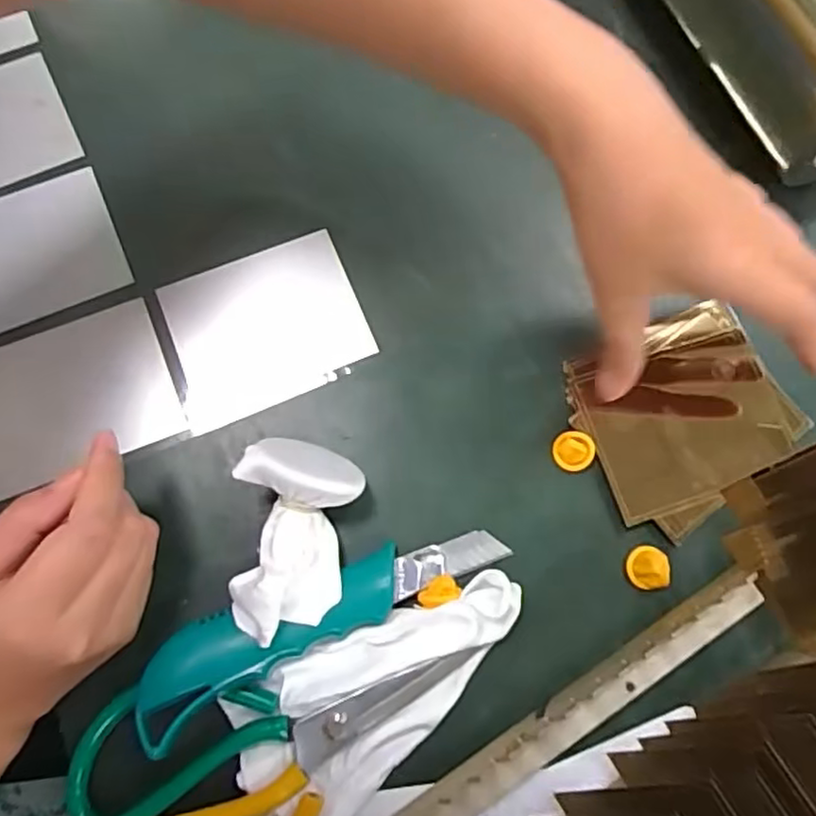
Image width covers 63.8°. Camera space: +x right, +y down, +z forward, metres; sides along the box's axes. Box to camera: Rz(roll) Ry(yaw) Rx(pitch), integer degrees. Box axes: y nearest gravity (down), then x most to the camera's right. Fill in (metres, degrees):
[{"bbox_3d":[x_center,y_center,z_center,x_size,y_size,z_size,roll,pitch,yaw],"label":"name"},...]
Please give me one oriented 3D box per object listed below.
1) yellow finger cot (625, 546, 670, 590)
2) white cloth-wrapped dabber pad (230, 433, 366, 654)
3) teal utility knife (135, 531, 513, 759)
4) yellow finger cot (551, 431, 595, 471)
[{"bbox_3d":[0.118,0.078,0.321,0.017,0.012,0.020,10,76,2],"label":"yellow finger cot"},{"bbox_3d":[-0.055,0.063,0.307,0.053,0.051,0.085,11,76,2],"label":"white cloth-wrapped dabber pad"},{"bbox_3d":[-0.041,0.094,0.307,0.178,0.028,0.041,-28,78,-8],"label":"teal utility knife"},{"bbox_3d":[0.085,0.022,0.336,0.020,0.007,0.020,3,75,0],"label":"yellow finger cot"}]

